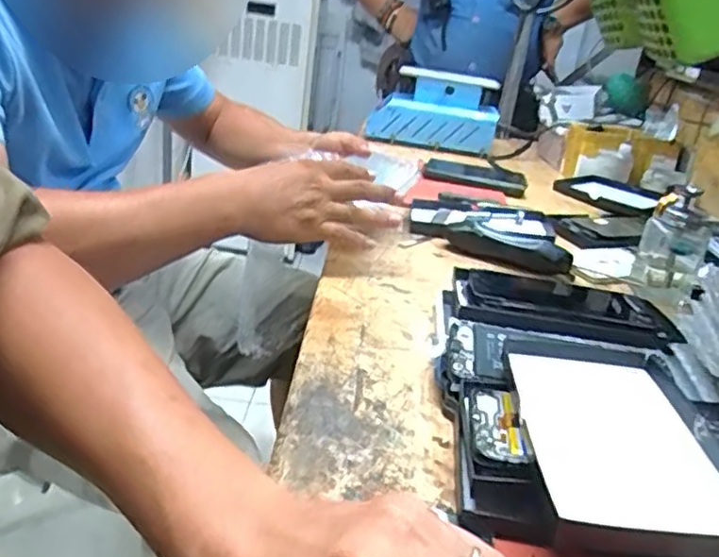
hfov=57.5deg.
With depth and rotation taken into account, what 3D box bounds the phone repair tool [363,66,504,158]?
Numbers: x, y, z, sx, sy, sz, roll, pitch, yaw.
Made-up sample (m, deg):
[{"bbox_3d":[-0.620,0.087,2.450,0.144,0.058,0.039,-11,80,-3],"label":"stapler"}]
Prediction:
[{"bbox_3d":[0.146,-0.330,1.287,0.245,0.146,0.095,14,24,13],"label":"phone repair tool"}]

